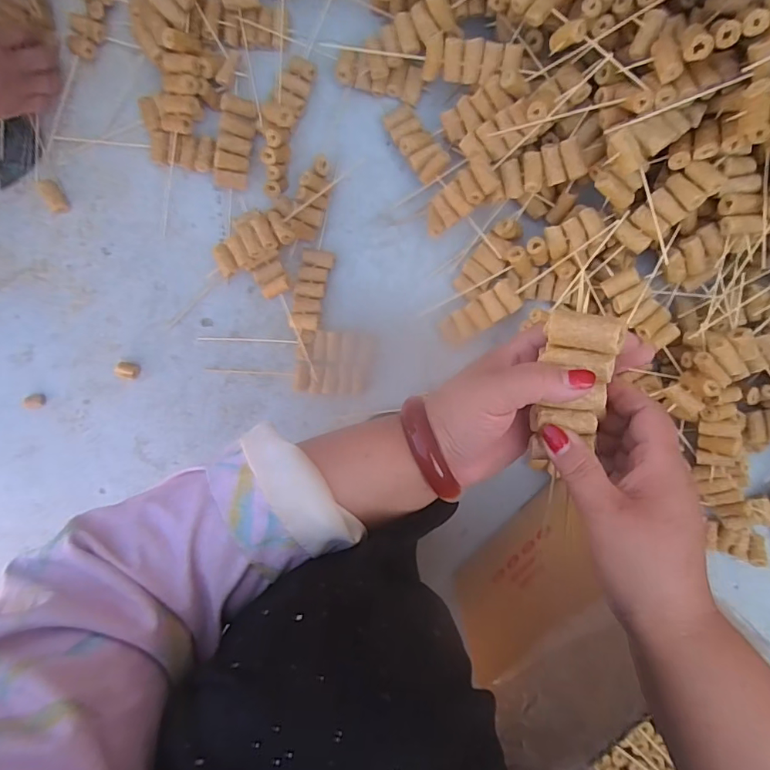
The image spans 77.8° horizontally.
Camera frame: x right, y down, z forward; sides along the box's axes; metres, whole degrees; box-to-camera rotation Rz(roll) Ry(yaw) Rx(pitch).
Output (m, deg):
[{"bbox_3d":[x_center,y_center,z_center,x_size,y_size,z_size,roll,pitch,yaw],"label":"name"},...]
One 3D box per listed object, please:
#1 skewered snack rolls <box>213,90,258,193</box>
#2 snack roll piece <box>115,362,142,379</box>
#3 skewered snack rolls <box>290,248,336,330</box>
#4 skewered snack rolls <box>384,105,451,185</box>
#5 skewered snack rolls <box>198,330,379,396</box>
[{"bbox_3d":[-0.178,-0.283,0.562,0.041,0.017,0.098,8,105,-29],"label":"skewered snack rolls"},{"bbox_3d":[-0.332,-0.019,0.618,0.027,0.014,0.020,11,98,2],"label":"snack roll piece"},{"bbox_3d":[-0.090,-0.116,0.585,0.037,0.018,0.096,14,99,1],"label":"skewered snack rolls"},{"bbox_3d":[0.036,-0.287,0.563,0.039,0.021,0.098,-33,78,7],"label":"skewered snack rolls"},{"bbox_3d":[-0.119,-0.031,0.601,0.211,0.020,0.078,5,98,3],"label":"skewered snack rolls"}]

